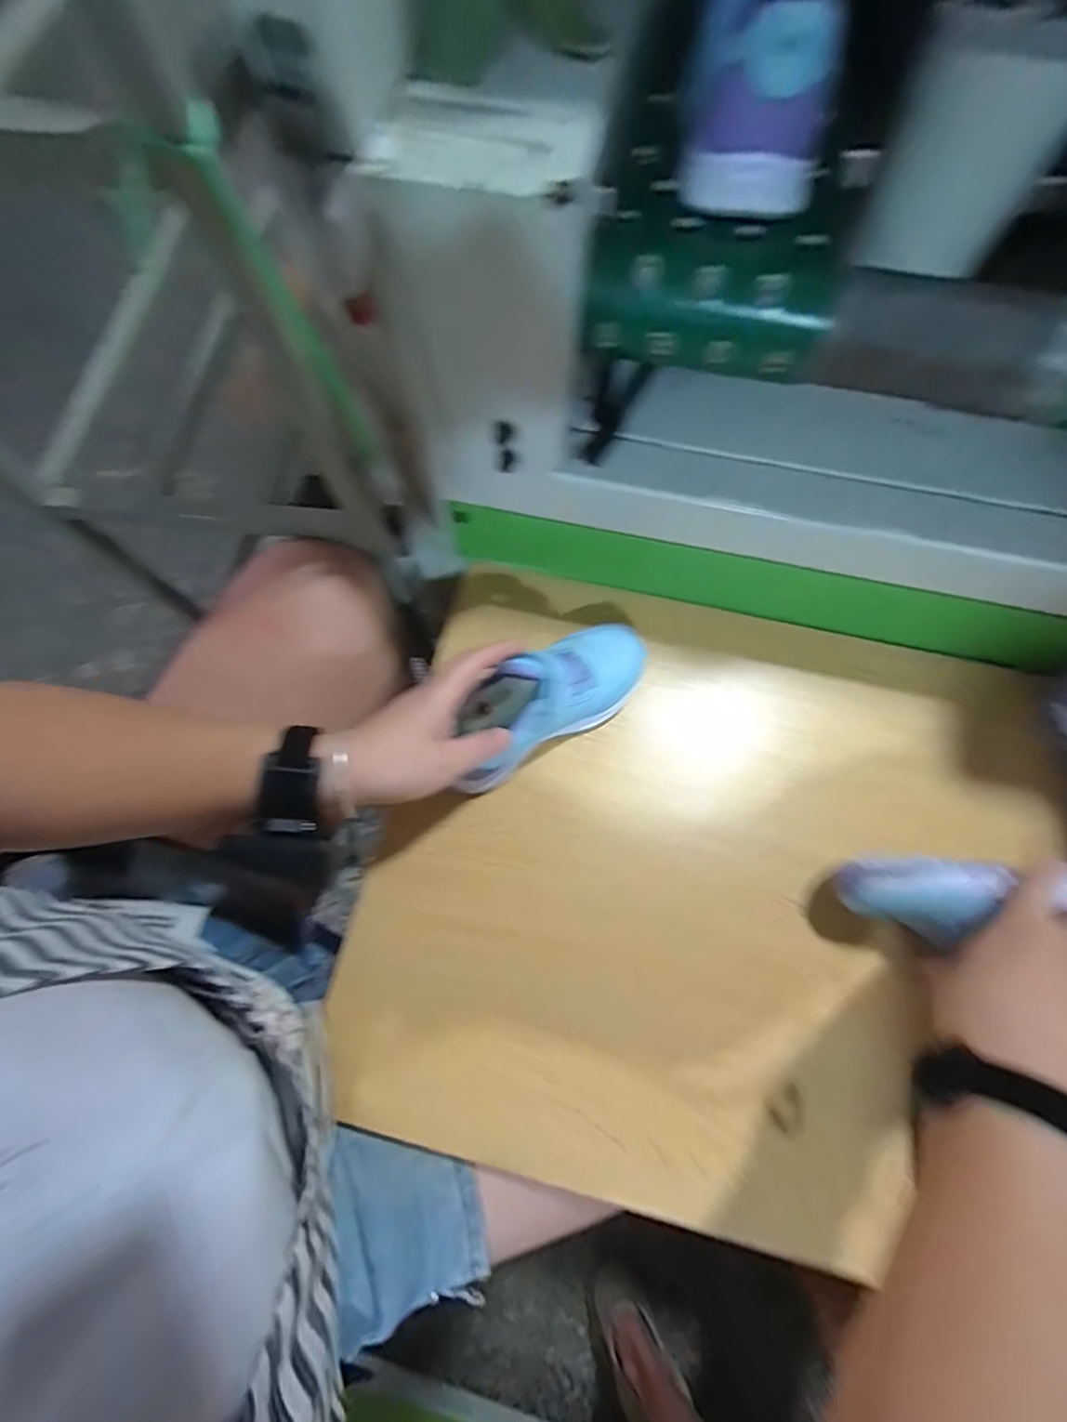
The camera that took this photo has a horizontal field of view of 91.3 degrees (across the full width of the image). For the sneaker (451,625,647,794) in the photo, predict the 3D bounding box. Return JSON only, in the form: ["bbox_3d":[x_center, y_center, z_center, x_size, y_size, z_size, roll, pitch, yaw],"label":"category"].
[{"bbox_3d":[0.016,-0.009,0.416,0.186,0.090,0.063,-39,75,-12],"label":"sneaker"}]

